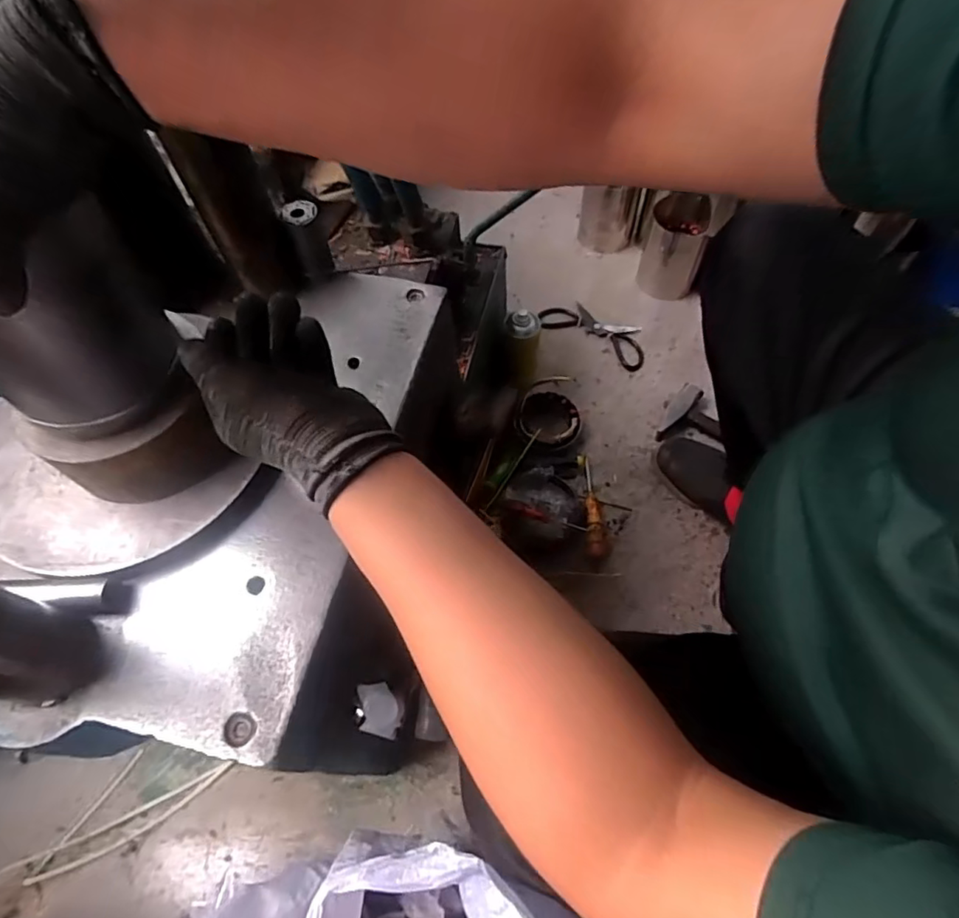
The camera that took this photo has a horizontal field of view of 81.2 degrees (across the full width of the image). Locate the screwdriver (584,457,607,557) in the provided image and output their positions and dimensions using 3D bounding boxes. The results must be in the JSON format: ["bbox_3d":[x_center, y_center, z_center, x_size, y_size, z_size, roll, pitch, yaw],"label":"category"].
[{"bbox_3d":[0.187,0.071,0.919,0.030,0.024,0.175,-1,61,2],"label":"screwdriver"}]

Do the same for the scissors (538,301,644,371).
[{"bbox_3d":[0.231,-0.261,1.124,0.234,0.016,0.092,31,67,19],"label":"scissors"}]

